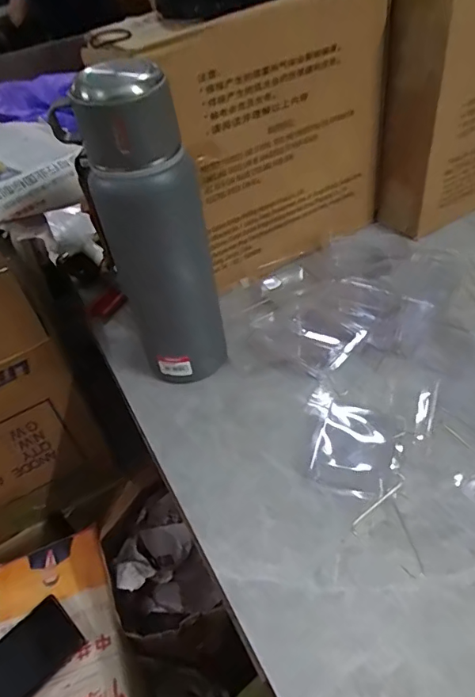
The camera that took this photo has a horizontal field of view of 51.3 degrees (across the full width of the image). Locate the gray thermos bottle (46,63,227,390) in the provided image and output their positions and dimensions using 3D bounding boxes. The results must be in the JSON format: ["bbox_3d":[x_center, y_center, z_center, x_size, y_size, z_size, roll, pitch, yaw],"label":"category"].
[{"bbox_3d":[-0.070,-0.086,0.424,0.074,0.272,0.062,26,53,29],"label":"gray thermos bottle"}]

